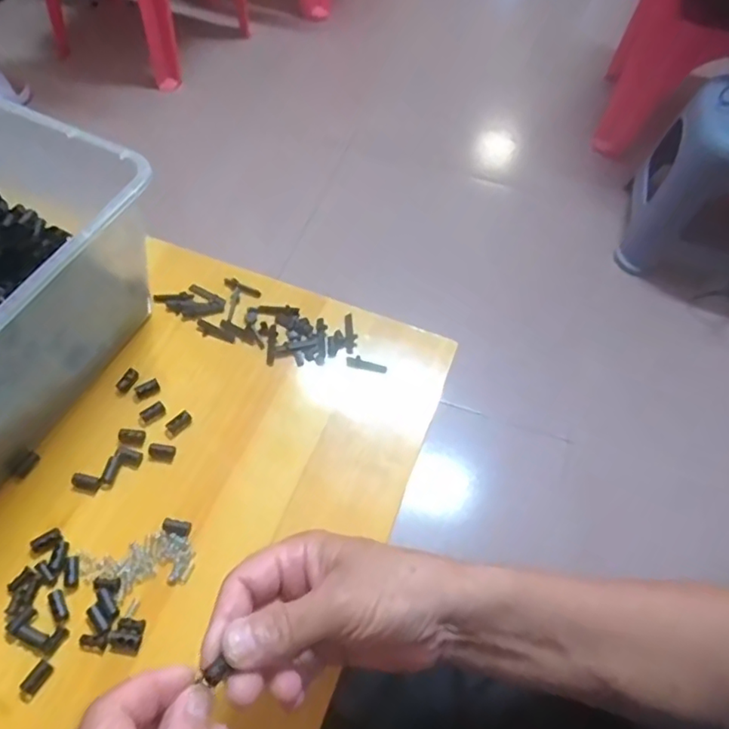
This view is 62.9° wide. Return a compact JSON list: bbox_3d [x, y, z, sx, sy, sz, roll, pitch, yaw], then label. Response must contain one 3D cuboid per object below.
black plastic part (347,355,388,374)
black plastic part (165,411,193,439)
[{"bbox_3d":[0.002,-0.001,0.488,0.033,0.004,0.013,12,58,4],"label":"black plastic part"},{"bbox_3d":[-0.142,0.046,0.453,0.023,0.004,0.012,-39,68,-24],"label":"black plastic part"}]

